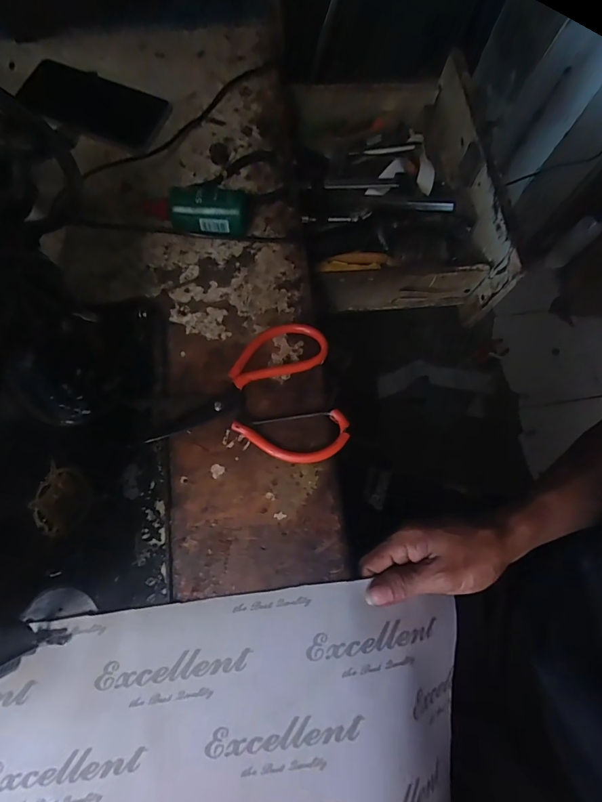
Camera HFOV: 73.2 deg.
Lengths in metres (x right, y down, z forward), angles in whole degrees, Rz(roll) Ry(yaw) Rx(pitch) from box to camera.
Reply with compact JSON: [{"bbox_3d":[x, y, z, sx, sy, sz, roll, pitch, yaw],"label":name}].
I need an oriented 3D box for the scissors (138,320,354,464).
[{"bbox_3d":[-0.043,-0.014,0.380,0.173,0.013,0.129,5,73,1],"label":"scissors"}]

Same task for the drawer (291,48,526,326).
[{"bbox_3d":[0.125,-0.300,0.578,0.256,0.107,0.355,-2,72,-4],"label":"drawer"}]

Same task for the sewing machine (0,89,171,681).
[{"bbox_3d":[-0.200,0.003,0.278,0.157,0.193,0.330,-5,73,-2],"label":"sewing machine"}]

